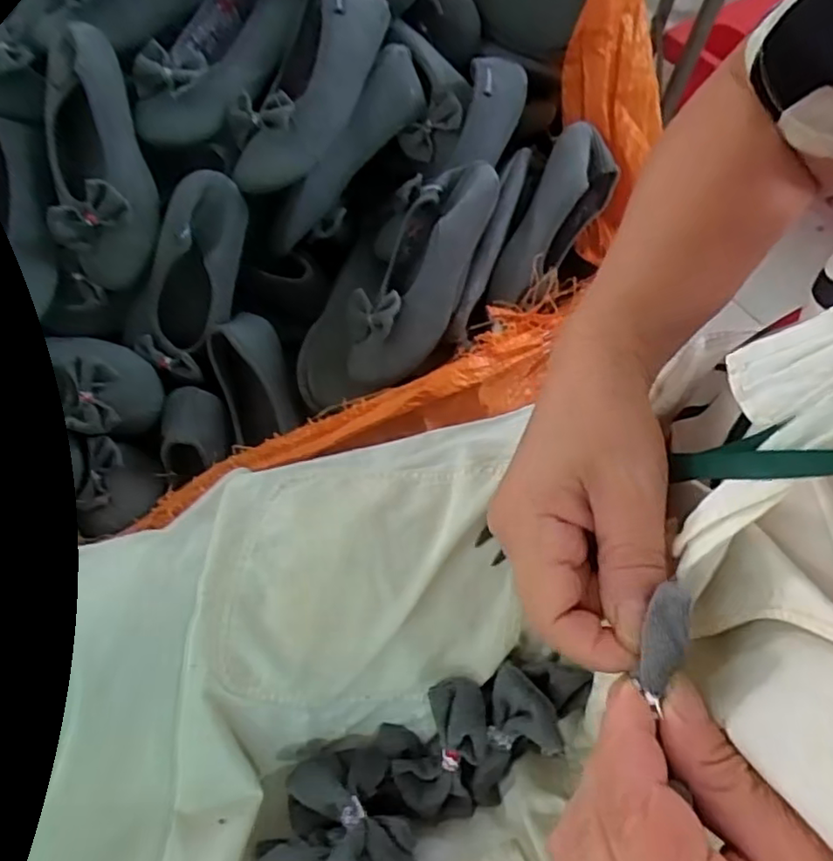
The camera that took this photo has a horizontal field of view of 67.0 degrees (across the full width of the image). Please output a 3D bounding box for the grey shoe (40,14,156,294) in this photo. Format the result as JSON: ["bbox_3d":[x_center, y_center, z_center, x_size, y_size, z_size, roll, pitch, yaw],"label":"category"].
[{"bbox_3d":[-0.306,-0.264,0.609,0.089,0.045,0.238,-5,97,-6],"label":"grey shoe"}]

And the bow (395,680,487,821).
[{"bbox_3d":[0.015,0.160,0.319,0.040,0.017,0.069,17,98,6],"label":"bow"}]

